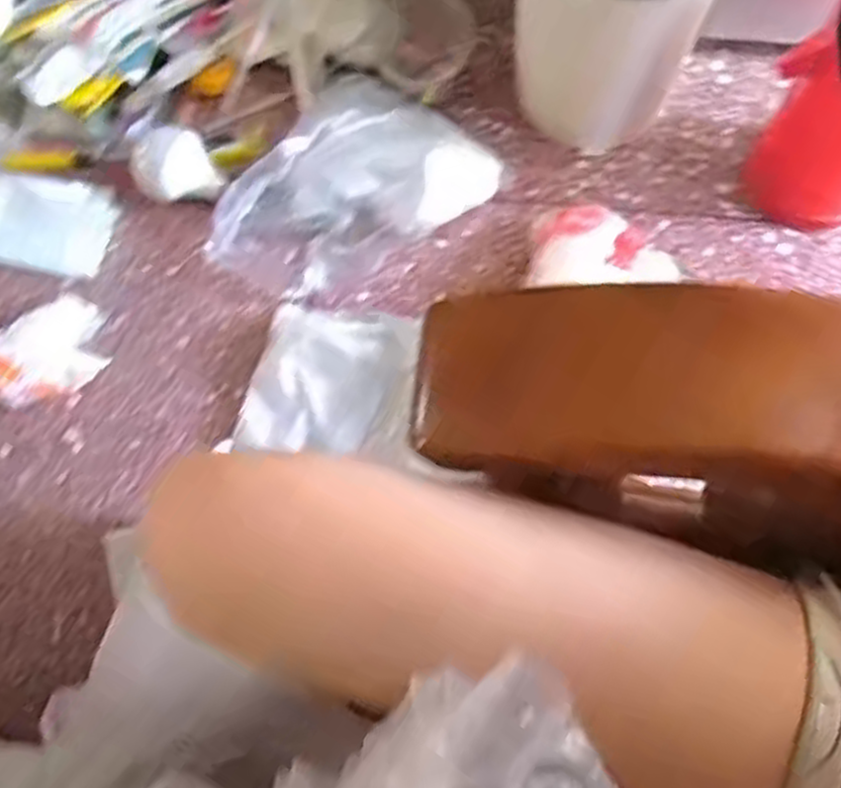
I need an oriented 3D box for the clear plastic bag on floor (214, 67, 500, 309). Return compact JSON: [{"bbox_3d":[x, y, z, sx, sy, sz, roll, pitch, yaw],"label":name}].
[{"bbox_3d":[-0.076,-0.250,0.976,0.263,0.090,0.307,29,72,11],"label":"clear plastic bag on floor"}]

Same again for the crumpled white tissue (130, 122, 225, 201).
[{"bbox_3d":[-0.321,-0.293,1.033,0.100,0.068,0.094,-26,72,-9],"label":"crumpled white tissue"}]

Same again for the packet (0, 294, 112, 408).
[{"bbox_3d":[-0.432,-0.048,0.927,0.104,0.051,0.147,36,74,14],"label":"packet"}]

